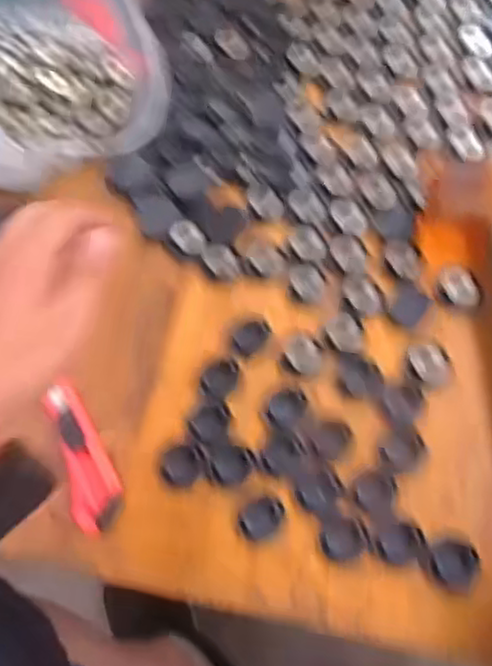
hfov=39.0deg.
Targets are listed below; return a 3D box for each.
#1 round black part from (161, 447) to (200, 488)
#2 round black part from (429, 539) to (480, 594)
[{"bbox_3d":[-0.045,0.090,0.470,0.025,0.004,0.026,-3,65,5],"label":"round black part"},{"bbox_3d":[0.128,0.142,0.427,0.029,0.004,0.030,-3,65,5],"label":"round black part"}]

